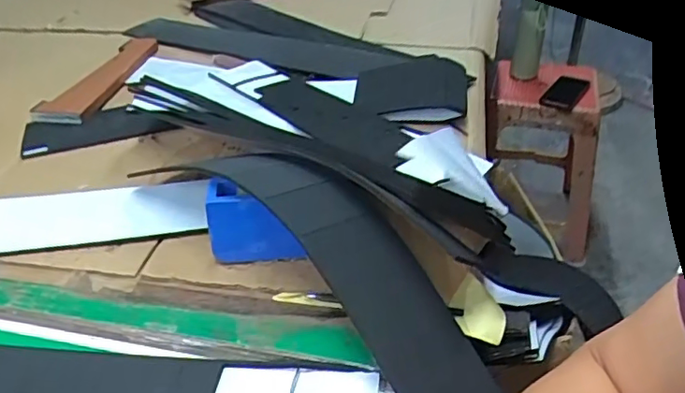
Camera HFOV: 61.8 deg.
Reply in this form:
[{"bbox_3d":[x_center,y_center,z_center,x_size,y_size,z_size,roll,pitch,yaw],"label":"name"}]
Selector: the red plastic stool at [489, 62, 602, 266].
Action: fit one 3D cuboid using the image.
[{"bbox_3d":[0.528,-0.099,1.519,0.299,0.441,0.251,5,36,9],"label":"red plastic stool"}]

